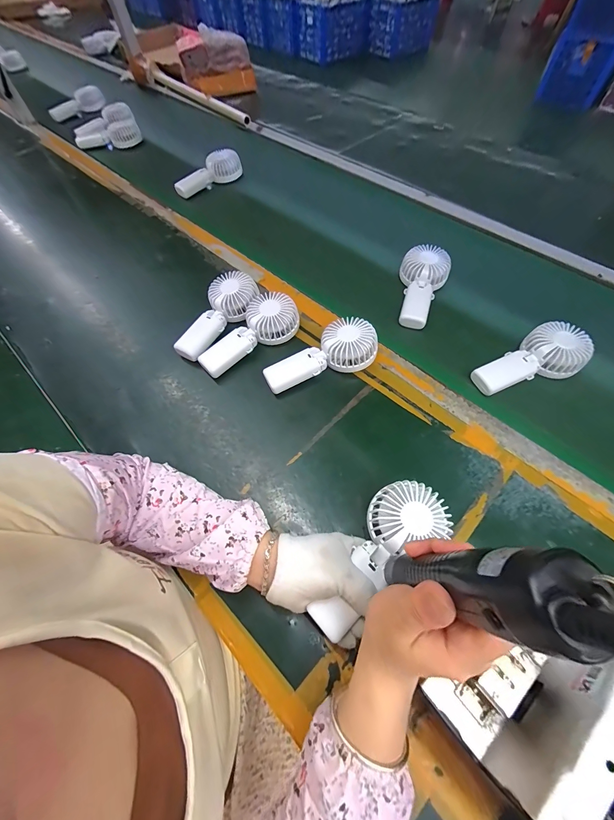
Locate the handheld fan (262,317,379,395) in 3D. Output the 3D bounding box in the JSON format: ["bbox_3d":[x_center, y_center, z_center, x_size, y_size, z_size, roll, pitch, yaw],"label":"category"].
[{"bbox_3d":[0.025,-0.086,0.488,0.172,0.055,0.078,-17,63,-8],"label":"handheld fan"}]

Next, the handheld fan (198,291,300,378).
[{"bbox_3d":[-0.100,-0.128,0.519,0.181,0.055,0.076,-31,65,-14],"label":"handheld fan"}]

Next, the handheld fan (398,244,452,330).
[{"bbox_3d":[0.207,-0.224,0.563,0.085,0.054,0.167,16,63,10],"label":"handheld fan"}]

